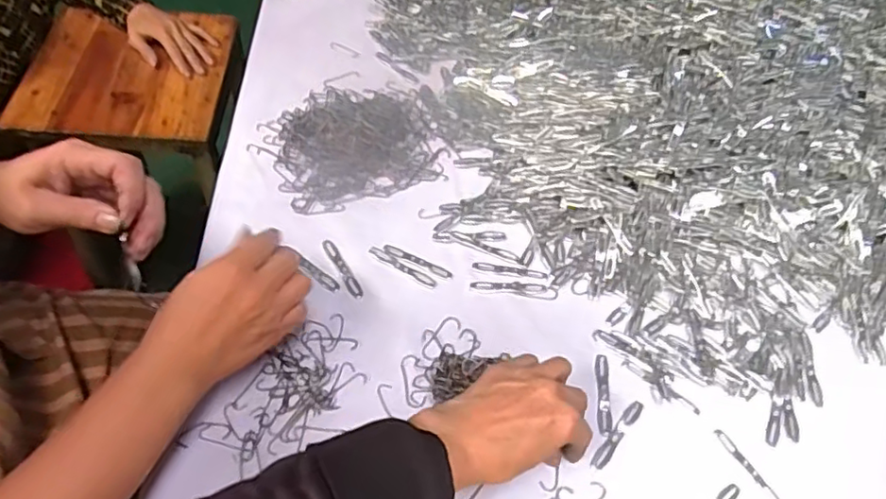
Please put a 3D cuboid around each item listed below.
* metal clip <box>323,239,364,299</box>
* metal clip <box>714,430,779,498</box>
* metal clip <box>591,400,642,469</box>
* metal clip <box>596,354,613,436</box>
[{"bbox_3d":[-0.092,0.017,0.555,0.011,0.004,0.070,-24,59,-20],"label":"metal clip"},{"bbox_3d":[0.237,0.168,0.471,0.008,0.004,0.068,-22,59,-19],"label":"metal clip"},{"bbox_3d":[0.138,0.146,0.484,0.011,0.004,0.067,35,59,20],"label":"metal clip"},{"bbox_3d":[0.132,0.118,0.501,0.011,0.004,0.068,7,54,0],"label":"metal clip"}]

